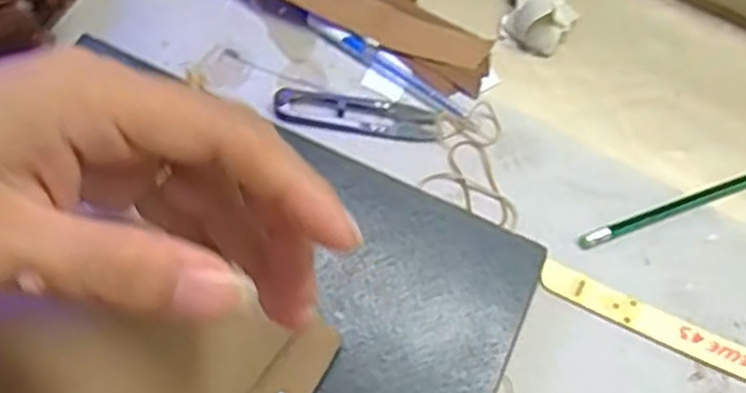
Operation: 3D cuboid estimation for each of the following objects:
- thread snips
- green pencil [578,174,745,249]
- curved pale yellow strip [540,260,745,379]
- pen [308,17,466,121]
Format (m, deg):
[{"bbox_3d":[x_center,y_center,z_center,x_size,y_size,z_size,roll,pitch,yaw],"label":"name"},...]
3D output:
[{"bbox_3d":[-0.010,-0.049,0.454,0.099,0.006,0.028,8,65,1],"label":"thread snips"},{"bbox_3d":[0.186,0.003,0.444,0.144,0.004,0.009,-19,68,-11],"label":"green pencil"},{"bbox_3d":[0.189,0.083,0.410,0.203,0.004,0.020,22,66,7],"label":"curved pale yellow strip"},{"bbox_3d":[0.009,-0.082,0.470,0.114,0.008,0.014,34,68,12],"label":"pen"}]

